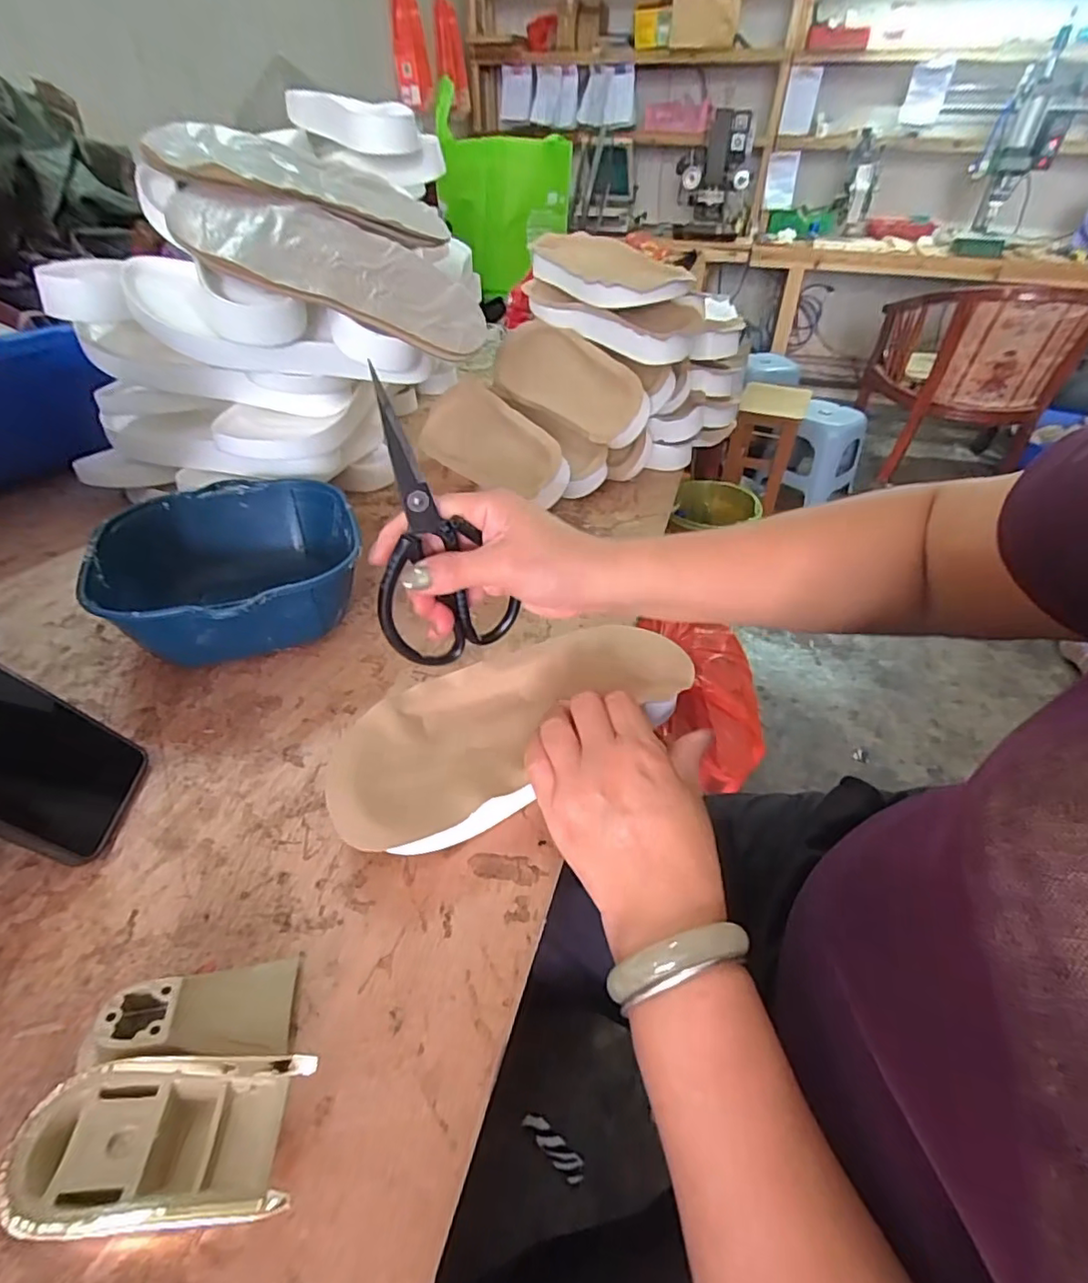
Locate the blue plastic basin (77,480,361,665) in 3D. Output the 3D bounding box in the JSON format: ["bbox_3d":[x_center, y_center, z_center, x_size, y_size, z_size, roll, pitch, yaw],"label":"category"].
[{"bbox_3d":[-0.243,-0.051,0.462,0.180,0.077,0.196,1,41,-1],"label":"blue plastic basin"}]

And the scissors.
[{"bbox_3d":[-0.067,-0.061,0.332,0.080,0.170,0.014,-25,38,-20],"label":"scissors"}]

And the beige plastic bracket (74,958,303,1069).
[{"bbox_3d":[-0.149,0.159,0.252,0.069,0.033,0.042,-5,41,-7],"label":"beige plastic bracket"}]

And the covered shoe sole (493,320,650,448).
[{"bbox_3d":[0.023,-0.313,0.687,0.260,0.088,0.023,44,16,34],"label":"covered shoe sole"}]

